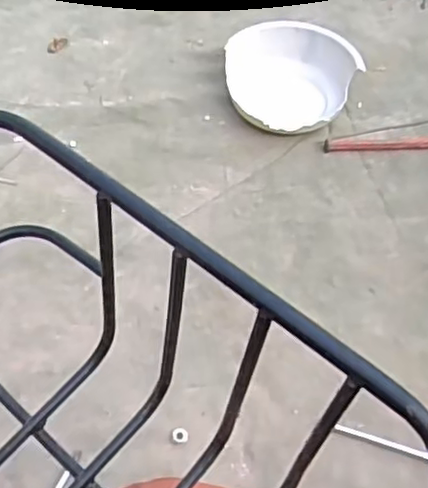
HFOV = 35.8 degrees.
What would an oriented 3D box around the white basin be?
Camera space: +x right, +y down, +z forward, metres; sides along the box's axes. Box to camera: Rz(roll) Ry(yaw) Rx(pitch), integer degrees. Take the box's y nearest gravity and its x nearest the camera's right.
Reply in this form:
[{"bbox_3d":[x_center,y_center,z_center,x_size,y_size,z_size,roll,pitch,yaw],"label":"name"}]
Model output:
[{"bbox_3d":[0.105,-0.231,0.934,0.184,0.064,0.171,1,60,-2],"label":"white basin"}]

